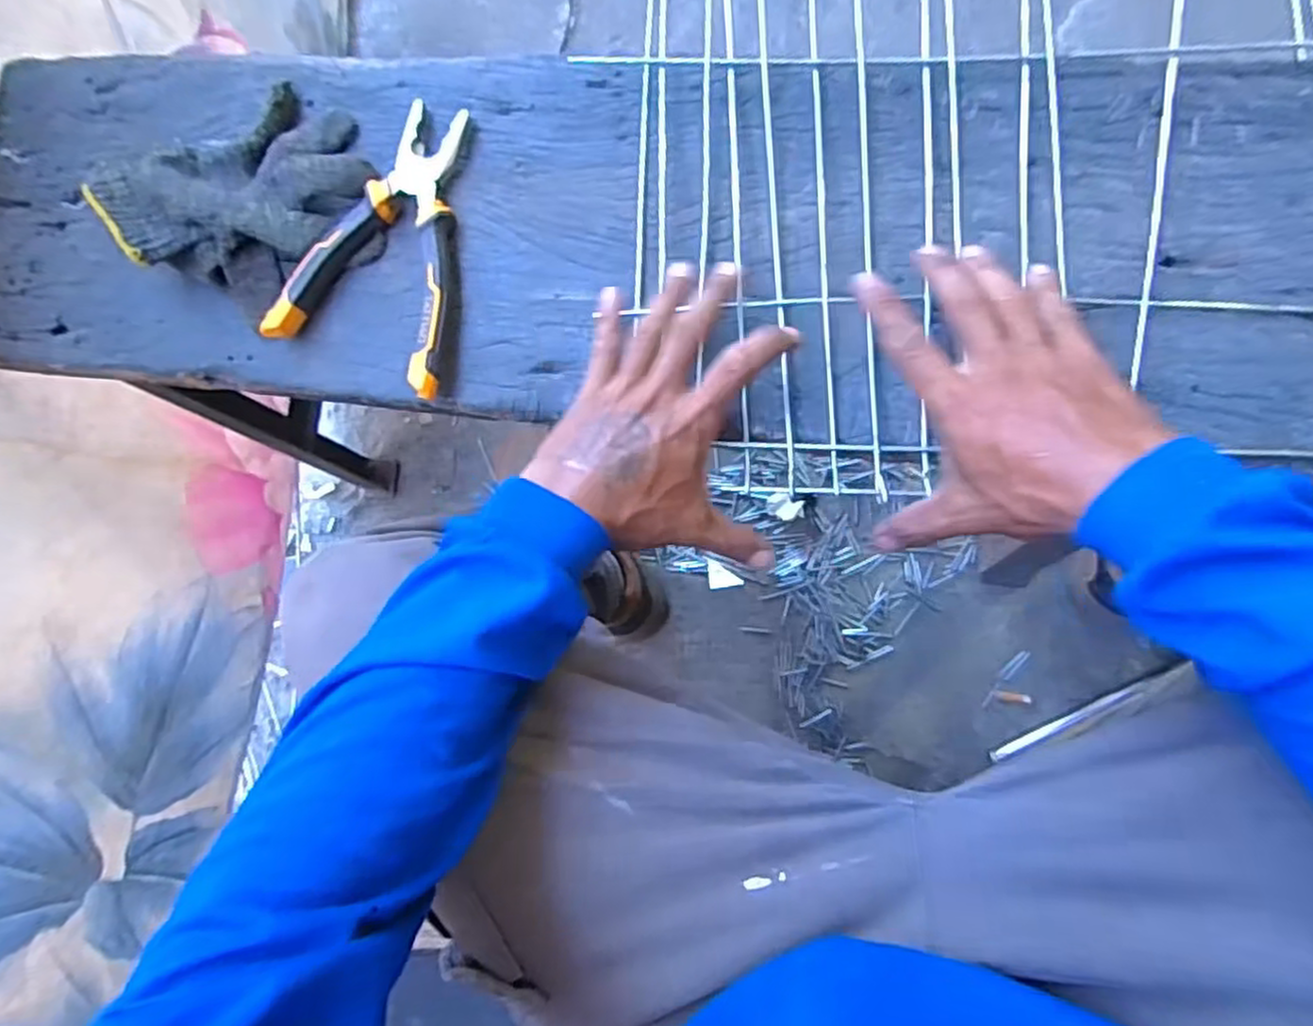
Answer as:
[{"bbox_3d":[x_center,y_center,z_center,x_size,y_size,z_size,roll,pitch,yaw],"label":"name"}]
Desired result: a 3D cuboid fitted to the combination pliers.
[{"bbox_3d":[-0.188,-0.178,0.486,0.120,0.031,0.192,6,86,9],"label":"combination pliers"}]

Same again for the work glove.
[{"bbox_3d":[-0.291,-0.227,0.505,0.185,0.055,0.141,-14,84,7],"label":"work glove"}]

